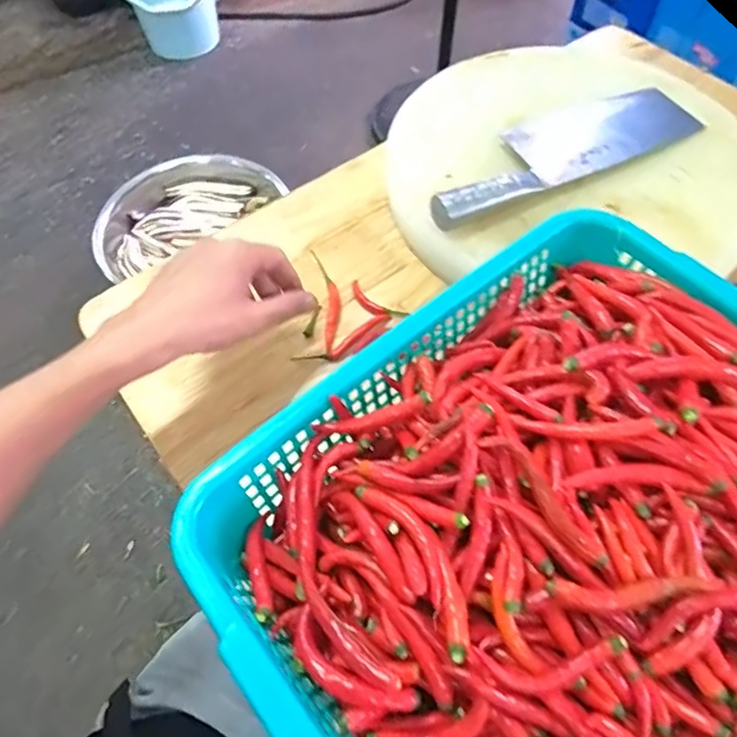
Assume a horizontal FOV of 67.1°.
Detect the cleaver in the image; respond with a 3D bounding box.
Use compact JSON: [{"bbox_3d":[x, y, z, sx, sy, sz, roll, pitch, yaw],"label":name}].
[{"bbox_3d":[0.191,-0.222,0.555,0.324,0.034,0.093,-26,63,-13],"label":"cleaver"}]

